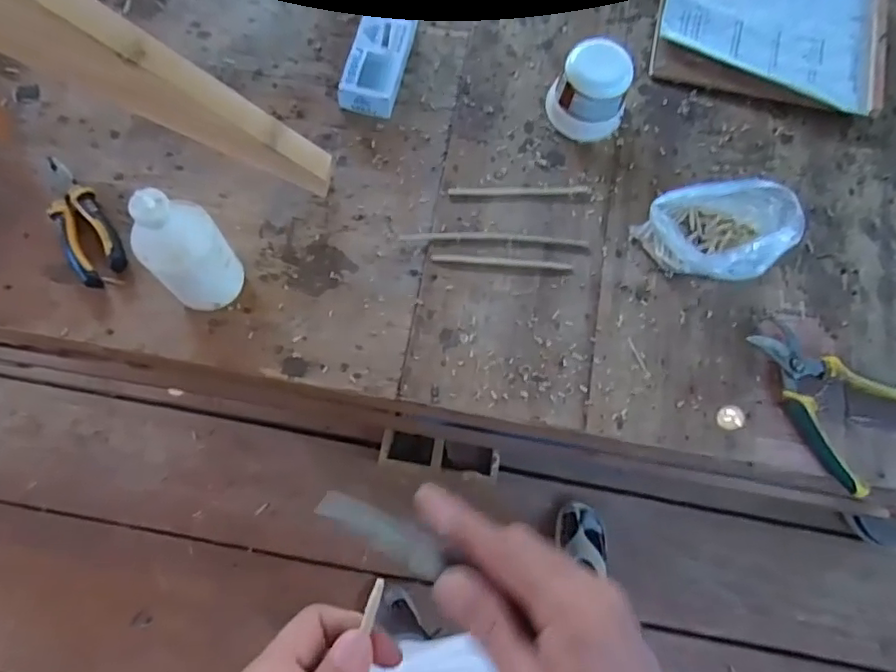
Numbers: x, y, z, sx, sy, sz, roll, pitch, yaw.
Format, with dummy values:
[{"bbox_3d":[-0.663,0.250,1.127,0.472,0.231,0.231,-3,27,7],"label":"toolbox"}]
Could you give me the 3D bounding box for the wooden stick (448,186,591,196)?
[{"bbox_3d":[0.084,-0.170,0.688,0.164,0.004,0.011,-2,72,-3],"label":"wooden stick"}]

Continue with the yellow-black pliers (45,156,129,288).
[{"bbox_3d":[-0.401,-0.129,0.637,0.056,0.022,0.162,-31,76,-11],"label":"yellow-black pliers"}]

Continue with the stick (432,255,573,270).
[{"bbox_3d":[0.061,-0.083,0.660,0.155,0.006,0.010,4,72,-1],"label":"stick"}]

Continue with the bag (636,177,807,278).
[{"bbox_3d":[0.288,-0.115,0.632,0.137,0.084,0.109,37,75,9],"label":"bag"}]

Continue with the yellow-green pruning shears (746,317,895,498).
[{"bbox_3d":[0.386,0.063,0.609,0.166,0.028,0.131,36,74,9],"label":"yellow-green pruning shears"}]

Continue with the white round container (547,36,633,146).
[{"bbox_3d":[0.165,-0.283,0.680,0.087,0.075,0.080,1,72,-2],"label":"white round container"}]

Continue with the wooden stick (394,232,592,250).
[{"bbox_3d":[0.052,-0.111,0.664,0.209,0.007,0.016,3,72,-1],"label":"wooden stick"}]

